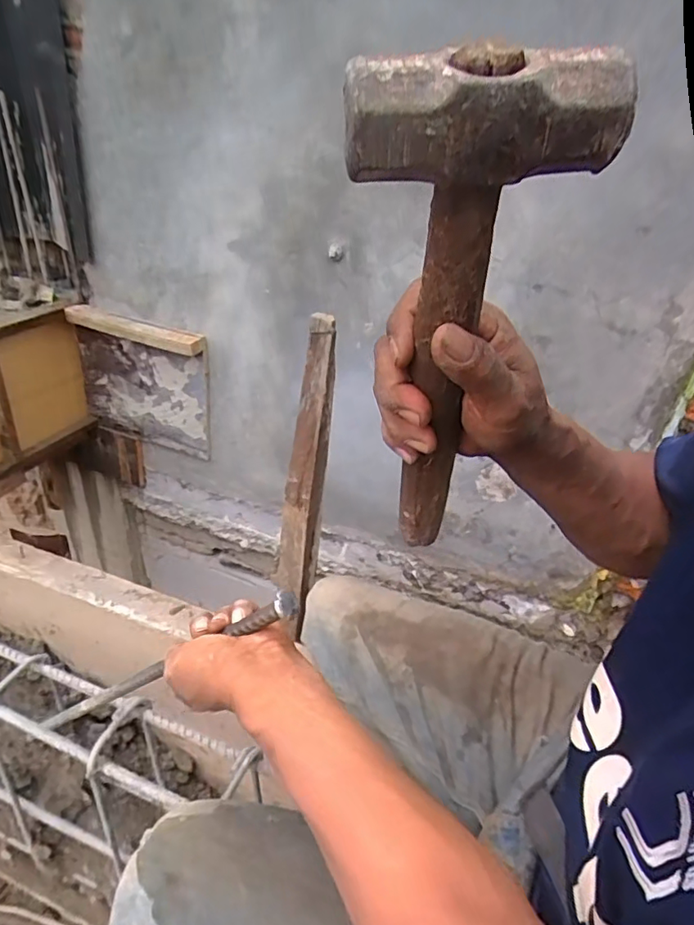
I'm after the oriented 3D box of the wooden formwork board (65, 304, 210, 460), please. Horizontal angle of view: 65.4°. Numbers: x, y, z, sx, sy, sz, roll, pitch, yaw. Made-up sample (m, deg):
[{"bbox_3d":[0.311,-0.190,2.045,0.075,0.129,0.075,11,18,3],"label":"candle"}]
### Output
[{"bbox_3d":[-0.614,-0.227,1.617,0.428,0.402,0.084,16,32,13],"label":"wooden formwork board"}]

